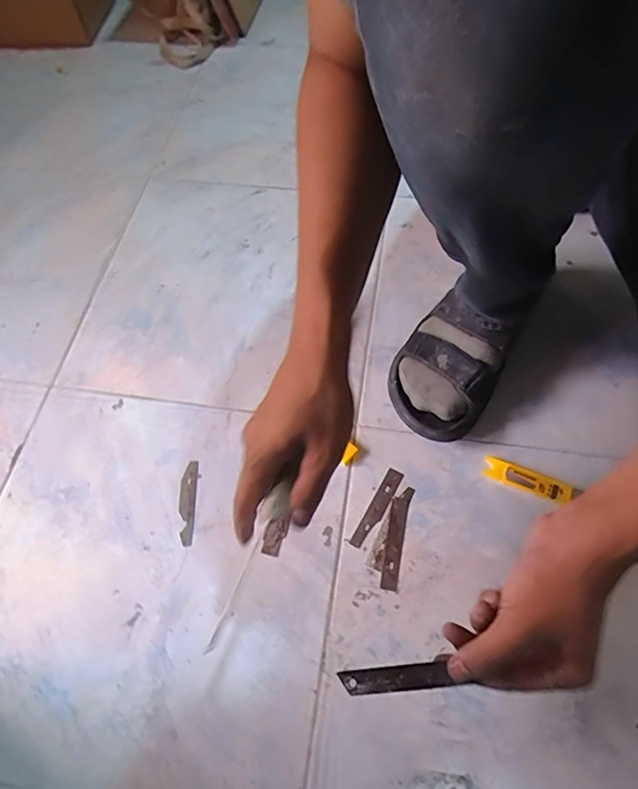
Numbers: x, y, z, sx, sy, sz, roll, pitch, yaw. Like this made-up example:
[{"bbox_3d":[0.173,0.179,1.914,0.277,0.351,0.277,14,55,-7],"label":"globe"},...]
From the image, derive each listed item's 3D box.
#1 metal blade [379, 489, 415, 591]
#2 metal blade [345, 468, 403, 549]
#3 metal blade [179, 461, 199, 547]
[{"bbox_3d":[0.082,0.151,0.536,0.020,0.004,0.108,12,64,9],"label":"metal blade"},{"bbox_3d":[0.063,0.124,0.550,0.019,0.004,0.096,30,68,17],"label":"metal blade"},{"bbox_3d":[-0.147,0.120,0.562,0.020,0.006,0.094,1,62,-5],"label":"metal blade"}]

